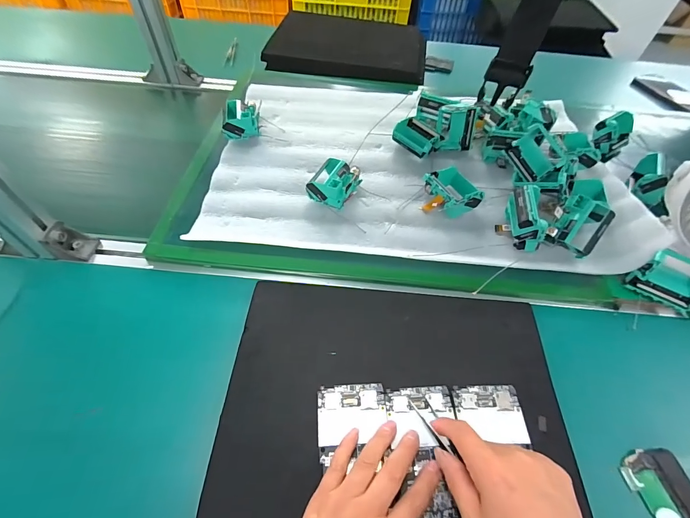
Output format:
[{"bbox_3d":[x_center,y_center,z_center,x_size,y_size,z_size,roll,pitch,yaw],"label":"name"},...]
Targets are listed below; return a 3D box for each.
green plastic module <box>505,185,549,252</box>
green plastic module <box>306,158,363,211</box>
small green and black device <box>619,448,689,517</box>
[{"bbox_3d":[0.238,-0.053,0.447,0.042,0.060,0.069,8,52,1],"label":"green plastic module"},{"bbox_3d":[-0.015,-0.110,0.491,0.059,0.038,0.070,21,53,11],"label":"green plastic module"},{"bbox_3d":[0.302,0.217,0.320,0.051,0.017,0.066,-13,54,-15],"label":"small green and black device"}]

